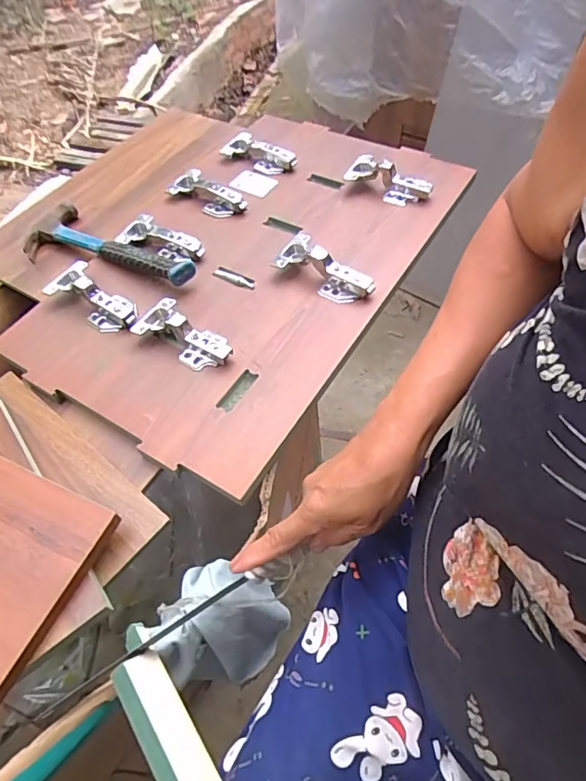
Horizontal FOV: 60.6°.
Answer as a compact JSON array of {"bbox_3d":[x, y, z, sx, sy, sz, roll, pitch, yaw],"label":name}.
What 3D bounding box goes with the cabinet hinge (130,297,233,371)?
[{"bbox_3d":[-0.115,-0.062,0.533,0.112,0.033,0.055,26,60,21],"label":"cabinet hinge"}]

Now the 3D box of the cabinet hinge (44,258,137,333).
[{"bbox_3d":[-0.232,-0.112,0.582,0.125,0.033,0.053,26,58,23],"label":"cabinet hinge"}]

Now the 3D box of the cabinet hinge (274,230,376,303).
[{"bbox_3d":[0.033,-0.135,0.571,0.051,0.033,0.111,-39,59,-23],"label":"cabinet hinge"}]

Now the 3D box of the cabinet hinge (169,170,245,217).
[{"bbox_3d":[-0.120,-0.271,0.693,0.116,0.026,0.043,31,65,22],"label":"cabinet hinge"}]

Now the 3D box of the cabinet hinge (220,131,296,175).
[{"bbox_3d":[-0.054,-0.349,0.742,0.116,0.026,0.046,36,67,24],"label":"cabinet hinge"}]

